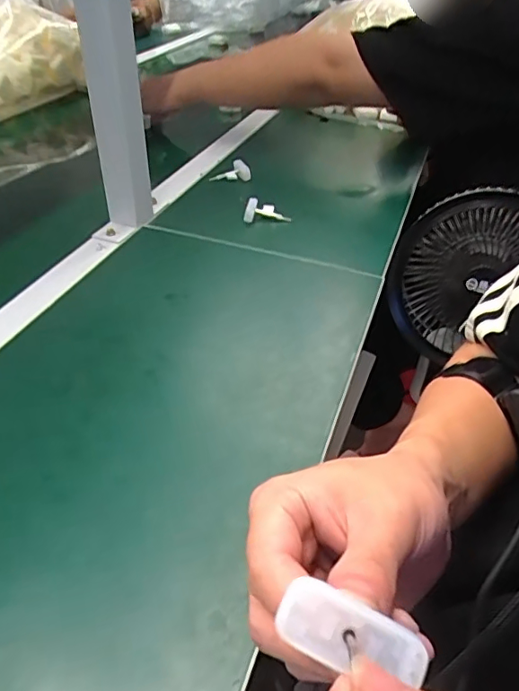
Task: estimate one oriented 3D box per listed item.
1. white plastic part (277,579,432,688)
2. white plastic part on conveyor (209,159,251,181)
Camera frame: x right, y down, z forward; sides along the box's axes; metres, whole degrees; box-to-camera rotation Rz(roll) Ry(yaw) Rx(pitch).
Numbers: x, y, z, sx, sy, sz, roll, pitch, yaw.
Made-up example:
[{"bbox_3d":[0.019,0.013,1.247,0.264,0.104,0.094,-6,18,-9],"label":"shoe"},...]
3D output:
[{"bbox_3d":[0.026,0.083,0.151,0.041,0.008,0.018,17,43,6],"label":"white plastic part"},{"bbox_3d":[-0.042,-0.248,0.753,0.062,0.029,0.017,-8,39,17],"label":"white plastic part on conveyor"}]

